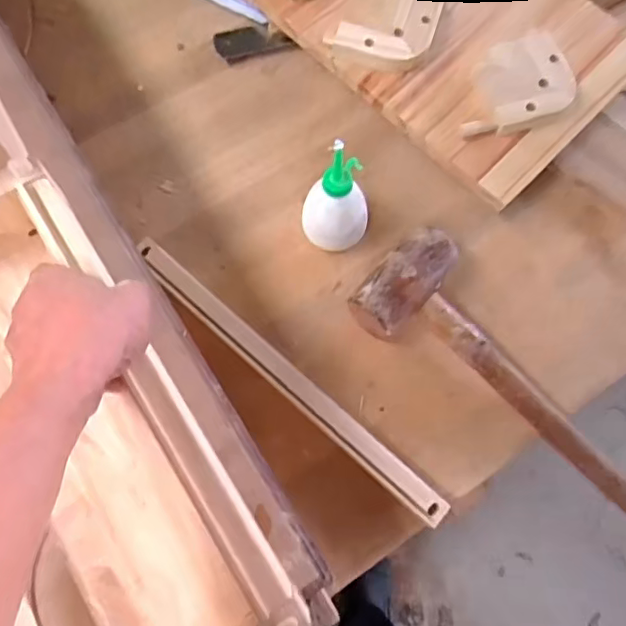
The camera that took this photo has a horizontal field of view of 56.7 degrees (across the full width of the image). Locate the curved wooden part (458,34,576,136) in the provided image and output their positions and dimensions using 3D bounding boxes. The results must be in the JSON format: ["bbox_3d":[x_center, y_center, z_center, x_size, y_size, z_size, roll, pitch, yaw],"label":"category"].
[{"bbox_3d":[0.201,-0.230,0.582,0.113,0.021,0.096,-11,74,-5],"label":"curved wooden part"}]

